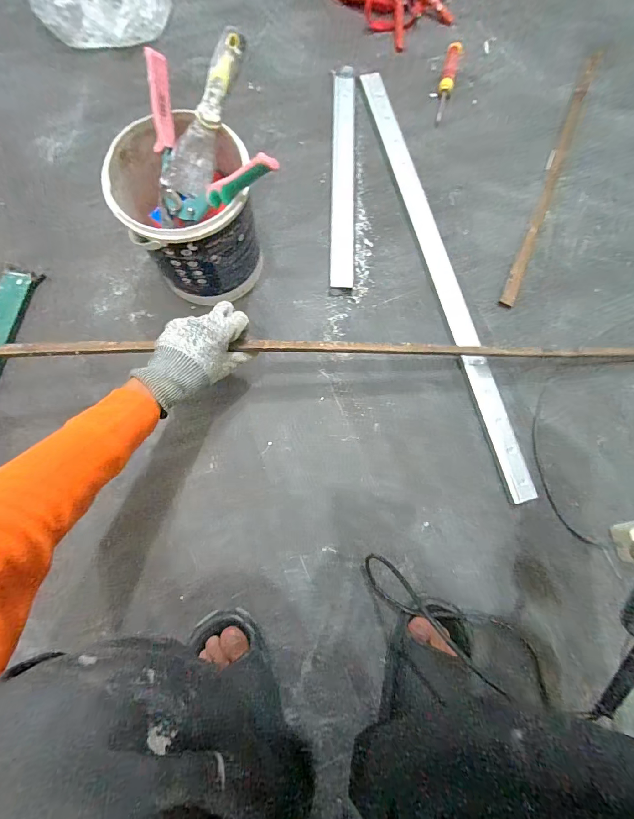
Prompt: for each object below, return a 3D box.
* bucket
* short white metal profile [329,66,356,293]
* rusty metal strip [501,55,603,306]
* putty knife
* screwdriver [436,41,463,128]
[{"bbox_3d":[-0.184,-0.281,0.532,0.171,0.189,0.185,-21,83,-7],"label":"bucket"},{"bbox_3d":[0.049,-0.432,0.657,0.042,0.022,0.448,2,81,-4],"label":"short white metal profile"},{"bbox_3d":[0.453,-0.453,0.668,0.028,0.010,0.591,24,80,0],"label":"rusty metal strip"},{"bbox_3d":[-0.138,-0.367,0.447,0.052,0.020,0.188,27,106,0],"label":"putty knife"},{"bbox_3d":[0.258,-0.648,0.701,0.026,0.031,0.181,16,81,-1],"label":"screwdriver"}]

